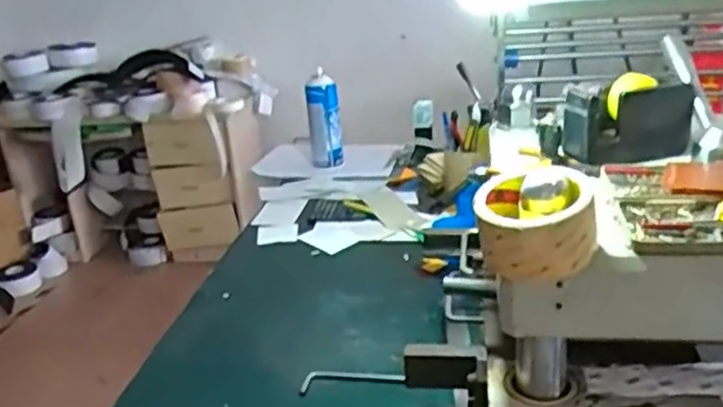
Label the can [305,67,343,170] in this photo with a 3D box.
[{"bbox_3d":[-0.073,-0.159,1.371,0.060,0.174,0.060,-4,21,2],"label":"can"}]

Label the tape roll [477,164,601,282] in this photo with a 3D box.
[{"bbox_3d":[0.141,0.018,0.556,0.088,0.072,0.088,-4,21,2],"label":"tape roll"}]

